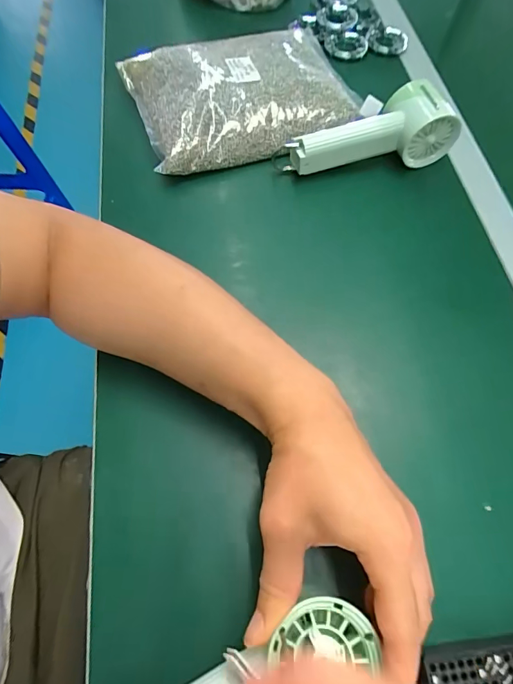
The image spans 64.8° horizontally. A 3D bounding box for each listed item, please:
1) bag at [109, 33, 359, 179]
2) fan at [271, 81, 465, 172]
[{"bbox_3d":[-0.017,-0.287,0.461,0.250,0.039,0.198,-13,65,-8],"label":"bag"},{"bbox_3d":[0.115,-0.220,0.424,0.181,0.060,0.059,-13,65,-8],"label":"fan"}]

